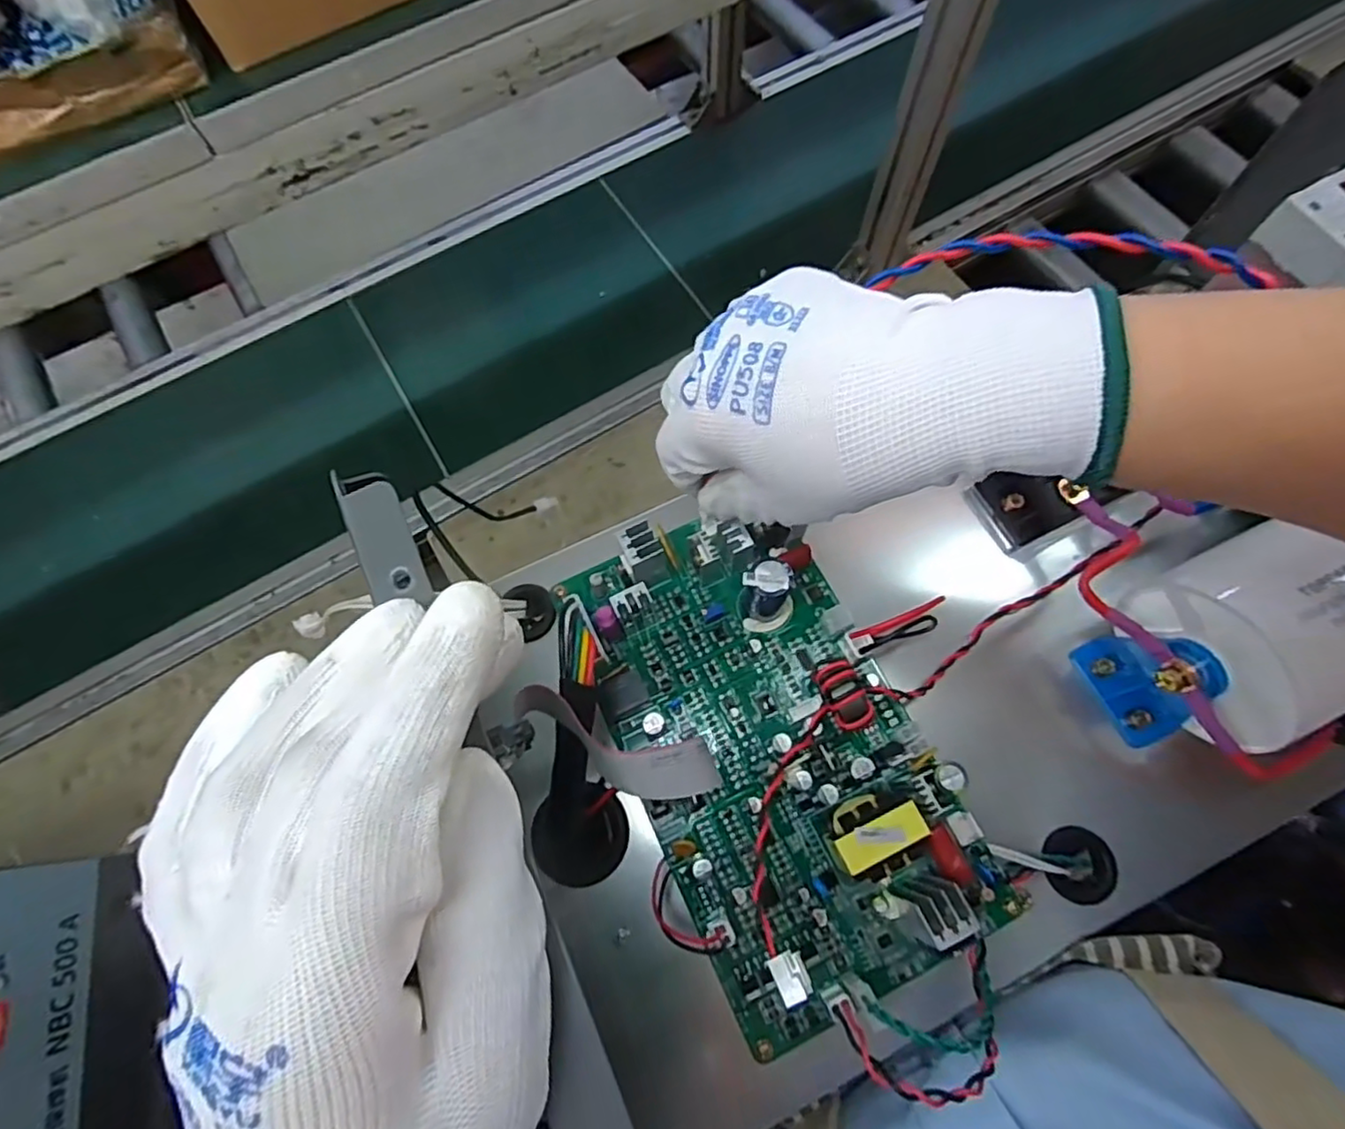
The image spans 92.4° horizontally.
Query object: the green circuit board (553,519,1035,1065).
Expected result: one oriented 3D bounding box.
[{"bbox_3d":[0.041,0.074,0.258,0.121,0.042,0.203,-26,71,-7],"label":"green circuit board"}]

